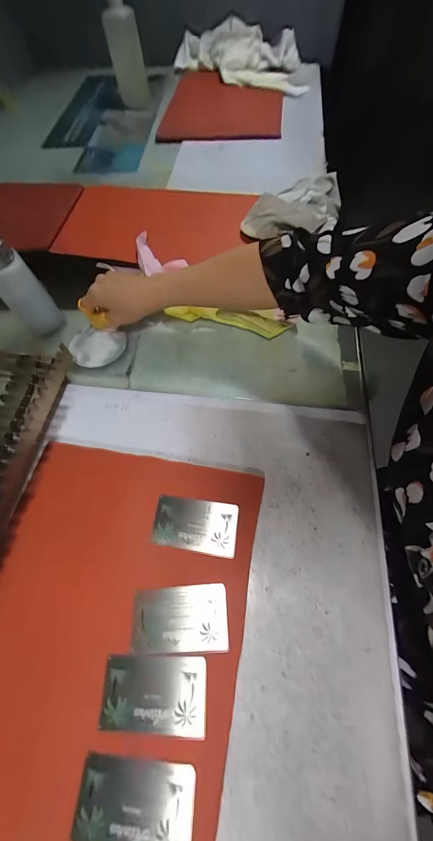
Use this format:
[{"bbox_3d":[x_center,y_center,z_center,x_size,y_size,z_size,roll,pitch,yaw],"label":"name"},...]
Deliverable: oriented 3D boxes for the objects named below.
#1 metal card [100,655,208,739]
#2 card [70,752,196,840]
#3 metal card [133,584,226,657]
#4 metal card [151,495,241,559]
[{"bbox_3d":[-0.052,0.229,0.234,0.086,0.004,0.050,-1,64,3],"label":"metal card"},{"bbox_3d":[-0.061,0.287,0.207,0.087,0.004,0.049,3,64,4],"label":"card"},{"bbox_3d":[-0.034,0.182,0.256,0.087,0.004,0.051,-4,64,1],"label":"metal card"},{"bbox_3d":[-0.022,0.108,0.292,0.086,0.004,0.051,7,64,7],"label":"metal card"}]

